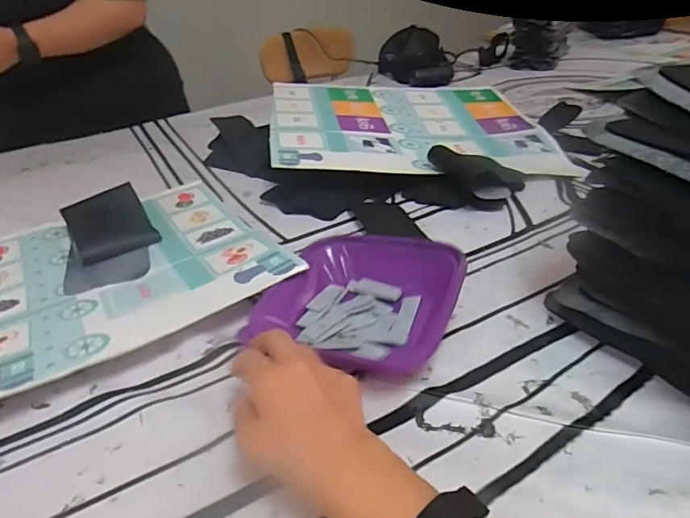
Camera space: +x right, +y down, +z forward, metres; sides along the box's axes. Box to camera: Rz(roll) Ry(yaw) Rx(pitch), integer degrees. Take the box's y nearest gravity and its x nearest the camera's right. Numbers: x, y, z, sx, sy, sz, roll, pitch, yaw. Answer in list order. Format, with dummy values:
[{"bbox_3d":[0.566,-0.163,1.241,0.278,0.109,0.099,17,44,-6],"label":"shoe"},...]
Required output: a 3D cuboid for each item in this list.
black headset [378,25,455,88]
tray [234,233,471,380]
[{"bbox_3d":[0.176,-0.503,1.227,0.168,0.088,0.240,-5,33,1],"label":"black headset"},{"bbox_3d":[0.021,0.038,0.494,0.172,0.042,0.168,11,38,24],"label":"tray"}]

